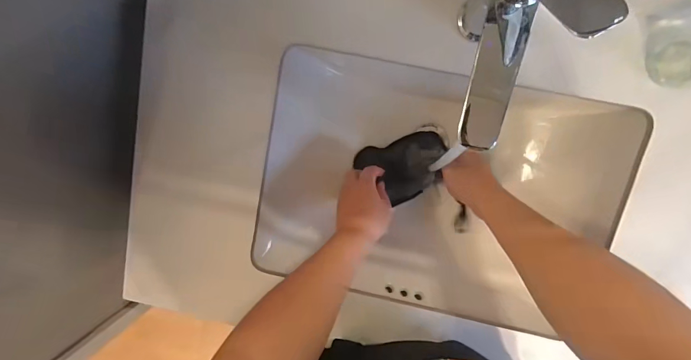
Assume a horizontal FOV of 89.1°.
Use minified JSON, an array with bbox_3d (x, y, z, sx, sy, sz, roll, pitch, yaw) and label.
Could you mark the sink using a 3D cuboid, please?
[{"bbox_3d":[0.119,0.009,0.528,0.463,0.163,0.337,13,94,5],"label":"sink"}]

